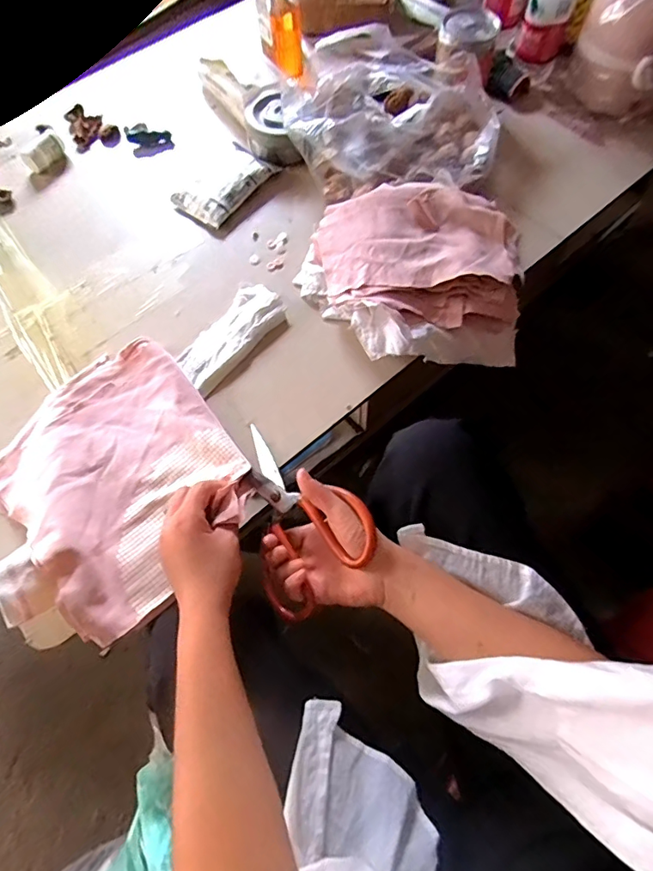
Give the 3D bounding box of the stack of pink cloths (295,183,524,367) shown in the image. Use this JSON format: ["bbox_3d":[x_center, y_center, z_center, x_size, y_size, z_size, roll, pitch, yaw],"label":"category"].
[{"bbox_3d":[0.104,-0.204,0.609,0.271,0.064,0.230,4,67,3],"label":"stack of pink cloths"}]

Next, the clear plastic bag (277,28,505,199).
[{"bbox_3d":[0.096,-0.478,0.700,0.286,0.076,0.304,4,67,4],"label":"clear plastic bag"}]

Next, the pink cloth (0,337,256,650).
[{"bbox_3d":[-0.227,0.043,0.508,0.248,0.047,0.271,-34,70,-12],"label":"pink cloth"}]

